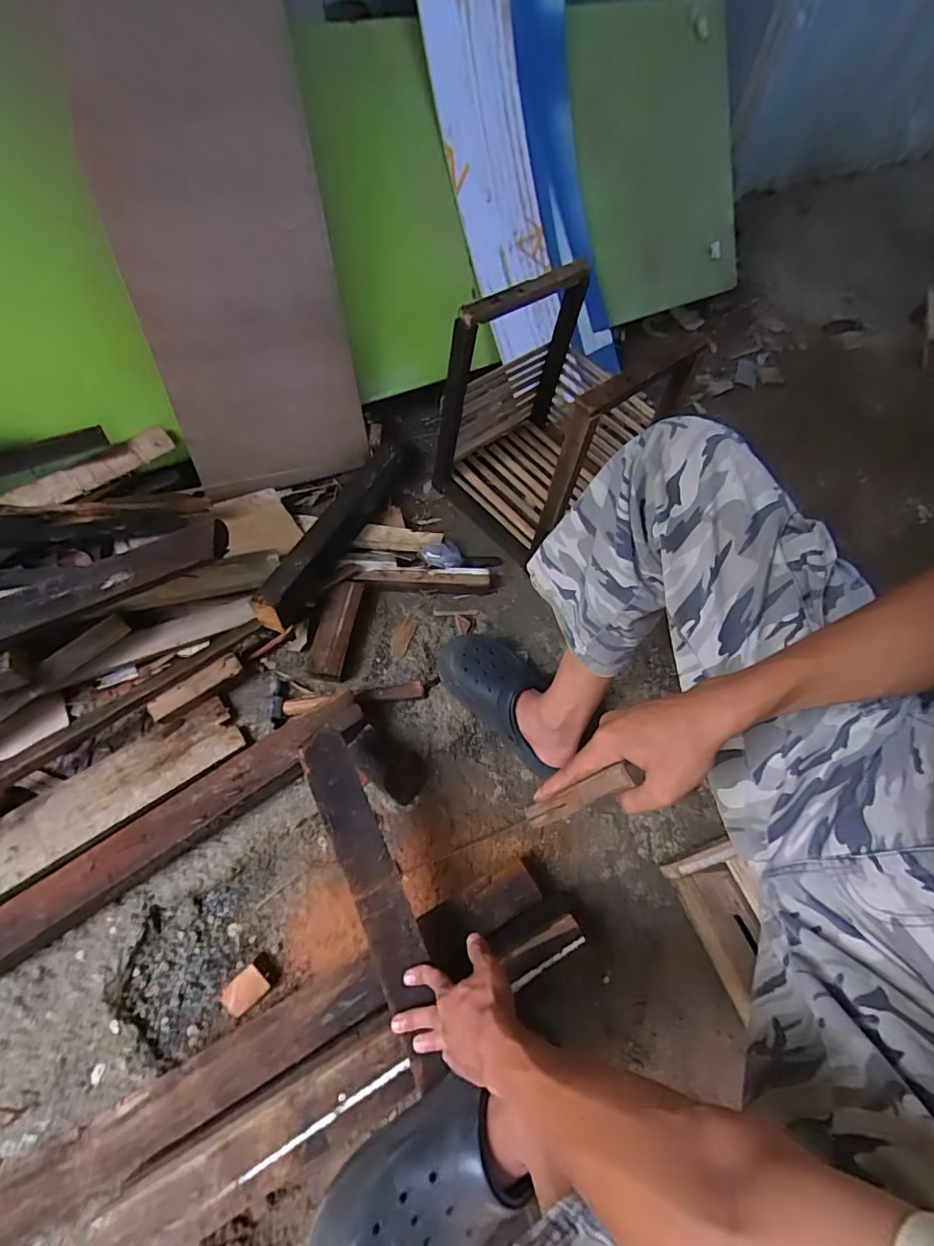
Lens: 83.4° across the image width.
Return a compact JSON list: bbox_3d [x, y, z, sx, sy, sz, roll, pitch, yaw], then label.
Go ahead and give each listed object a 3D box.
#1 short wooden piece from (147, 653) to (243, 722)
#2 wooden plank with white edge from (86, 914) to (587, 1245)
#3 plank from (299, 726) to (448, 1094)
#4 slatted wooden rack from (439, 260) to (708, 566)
[{"bbox_3d":[-0.416,0.099,0.805,0.141,0.018,0.037,-38,69,-23],"label":"short wooden piece"},{"bbox_3d":[-0.104,0.493,0.580,0.556,0.058,0.082,-24,65,-17],"label":"wooden plank with white edge"},{"bbox_3d":[-0.107,0.303,0.608,0.059,0.027,0.378,-20,70,-15],"label":"plank"},{"bbox_3d":[0.164,-0.363,0.945,0.356,0.379,0.311,-36,69,-22],"label":"slatted wooden rack"}]

